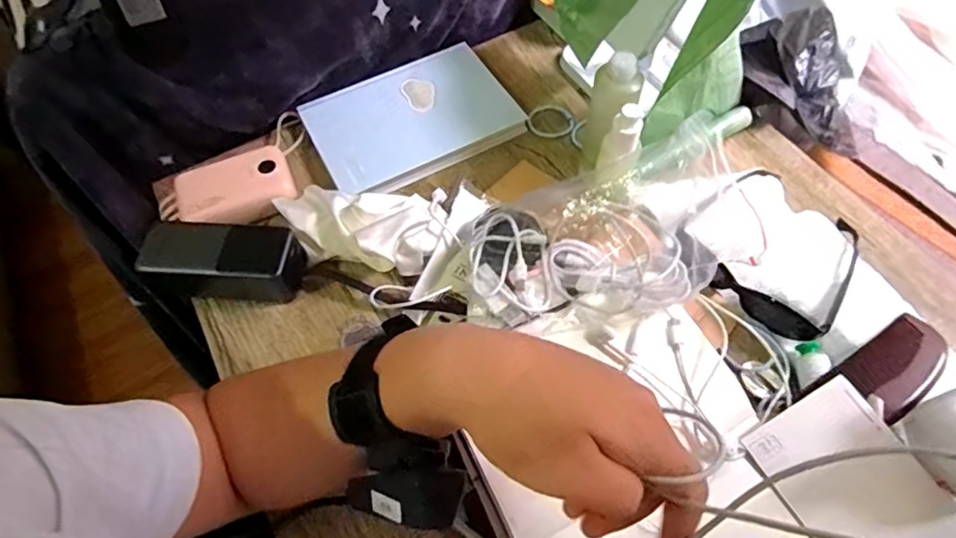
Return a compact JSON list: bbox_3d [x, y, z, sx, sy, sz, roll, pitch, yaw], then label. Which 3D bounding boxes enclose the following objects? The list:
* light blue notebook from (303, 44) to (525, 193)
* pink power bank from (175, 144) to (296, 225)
[{"bbox_3d":[-0.072,-0.166,0.598,0.208,0.016,0.147,-27,62,-12],"label":"light blue notebook"},{"bbox_3d":[-0.237,-0.079,0.544,0.105,0.030,0.065,-19,61,-8],"label":"pink power bank"}]

